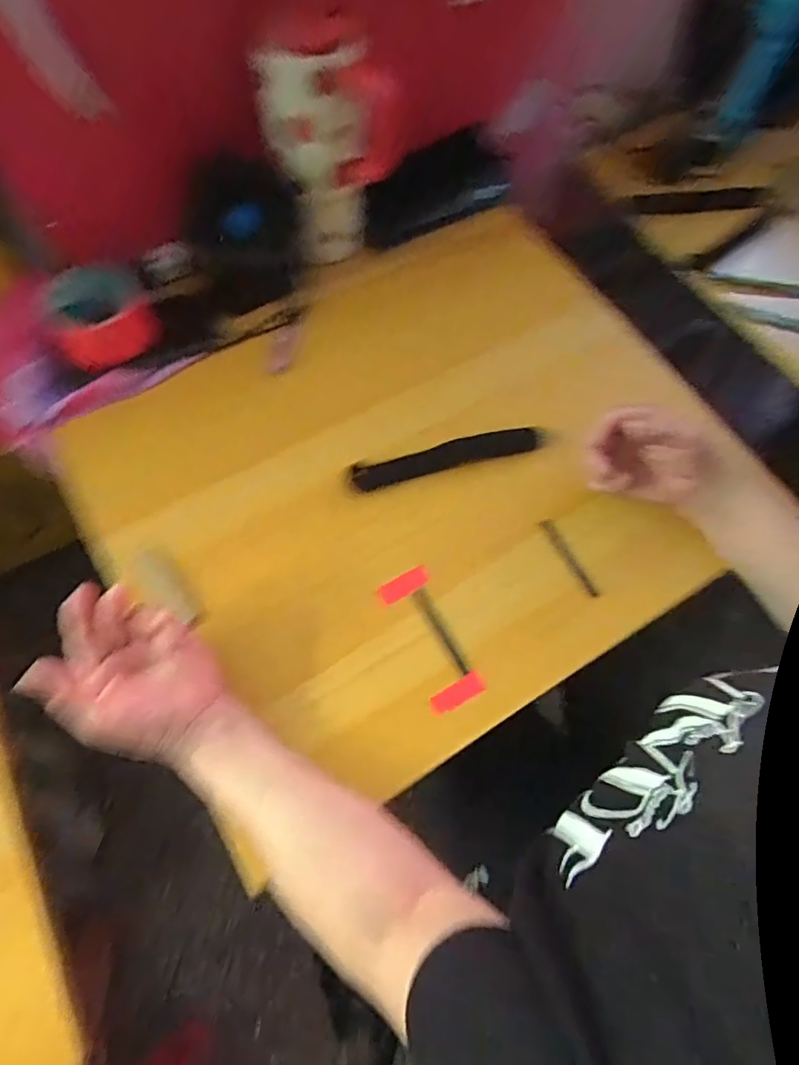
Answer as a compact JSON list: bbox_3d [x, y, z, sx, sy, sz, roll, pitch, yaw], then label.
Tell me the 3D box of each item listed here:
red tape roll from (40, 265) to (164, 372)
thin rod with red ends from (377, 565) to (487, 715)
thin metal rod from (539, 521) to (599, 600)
[{"bbox_3d":[-0.303,-0.219,0.545,0.100,0.047,0.096,1,67,-3],"label":"red tape roll"},{"bbox_3d":[0.026,0.091,0.468,0.049,0.007,0.122,-23,70,-12],"label":"thin rod with red ends"},{"bbox_3d":[0.159,0.023,0.497,0.012,0.011,0.084,-24,70,-13],"label":"thin metal rod"}]

